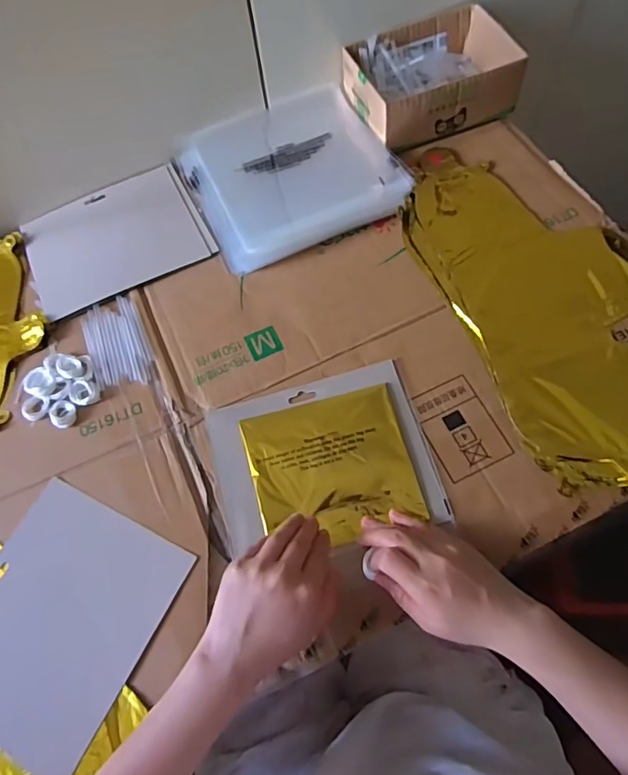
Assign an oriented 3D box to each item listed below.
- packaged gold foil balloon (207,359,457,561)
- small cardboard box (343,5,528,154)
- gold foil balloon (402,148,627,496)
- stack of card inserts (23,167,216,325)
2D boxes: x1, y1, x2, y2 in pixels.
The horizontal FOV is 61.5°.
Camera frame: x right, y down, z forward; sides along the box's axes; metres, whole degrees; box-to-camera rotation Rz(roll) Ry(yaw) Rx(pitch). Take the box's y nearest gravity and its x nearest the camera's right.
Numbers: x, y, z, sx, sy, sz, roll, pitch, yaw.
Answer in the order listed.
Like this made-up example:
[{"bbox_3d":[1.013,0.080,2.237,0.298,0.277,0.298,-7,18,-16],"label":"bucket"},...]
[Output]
[{"bbox_3d":[0.007,0.067,0.496,0.197,0.014,0.157,-14,67,-3],"label":"packaged gold foil balloon"},{"bbox_3d":[0.139,-0.374,0.638,0.178,0.062,0.134,-22,68,-6],"label":"small cardboard box"},{"bbox_3d":[0.244,-0.088,0.541,0.207,0.009,0.431,-25,68,-7],"label":"gold foil balloon"},{"bbox_3d":[-0.233,-0.175,0.621,0.199,0.012,0.155,-25,68,-7],"label":"stack of card inserts"}]

